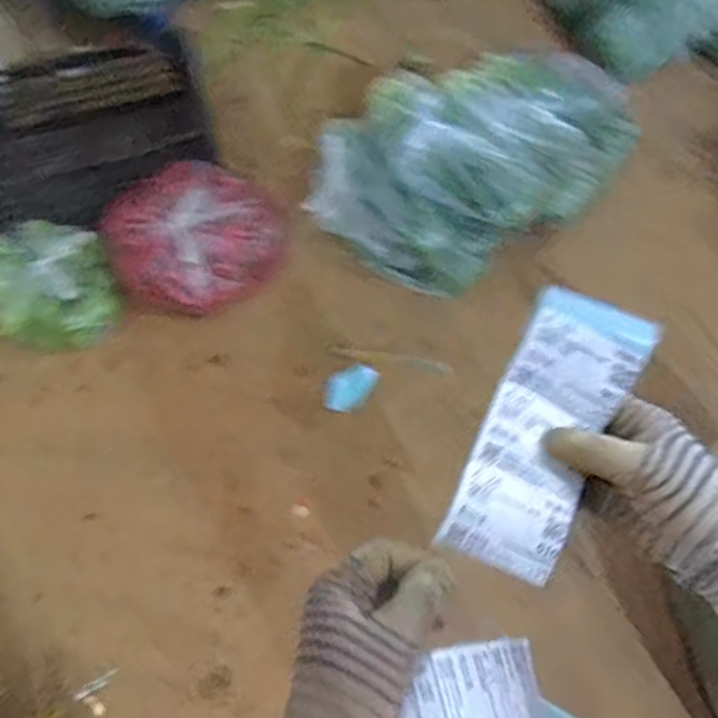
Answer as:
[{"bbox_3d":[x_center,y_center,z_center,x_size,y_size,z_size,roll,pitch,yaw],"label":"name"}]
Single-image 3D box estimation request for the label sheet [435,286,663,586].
[{"bbox_3d":[0.114,0.042,0.414,0.071,0.012,0.170,25,83,-1],"label":"label sheet"}]

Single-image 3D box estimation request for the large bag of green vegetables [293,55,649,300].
[{"bbox_3d":[0.291,-0.473,1.586,0.761,0.272,0.456,-32,66,-13],"label":"large bag of green vegetables"}]

